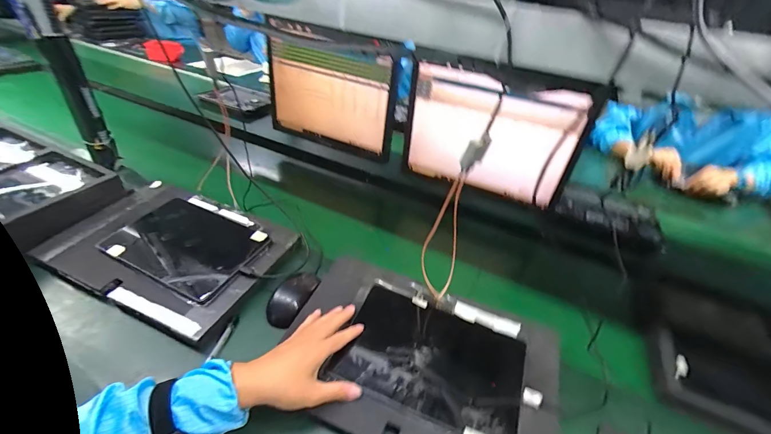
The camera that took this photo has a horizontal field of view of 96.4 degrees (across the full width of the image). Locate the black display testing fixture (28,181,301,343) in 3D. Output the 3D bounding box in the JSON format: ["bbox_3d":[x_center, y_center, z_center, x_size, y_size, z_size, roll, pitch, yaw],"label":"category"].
[{"bbox_3d":[-0.390,0.056,0.632,0.381,0.046,0.254,17,39,14],"label":"black display testing fixture"}]

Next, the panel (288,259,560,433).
[{"bbox_3d":[0.048,0.202,0.496,0.381,0.022,0.248,18,39,14],"label":"panel"}]

